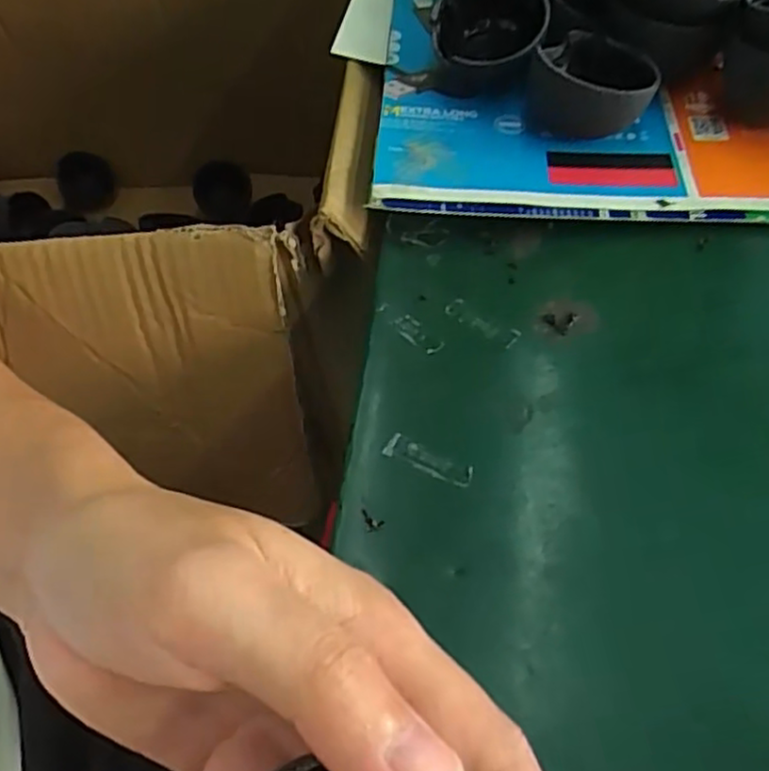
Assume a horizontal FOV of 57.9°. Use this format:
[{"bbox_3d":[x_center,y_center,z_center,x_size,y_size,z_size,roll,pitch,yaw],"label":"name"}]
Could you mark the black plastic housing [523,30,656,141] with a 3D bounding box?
[{"bbox_3d":[0.100,-0.147,0.341,0.056,0.031,0.043,3,56,8],"label":"black plastic housing"}]

